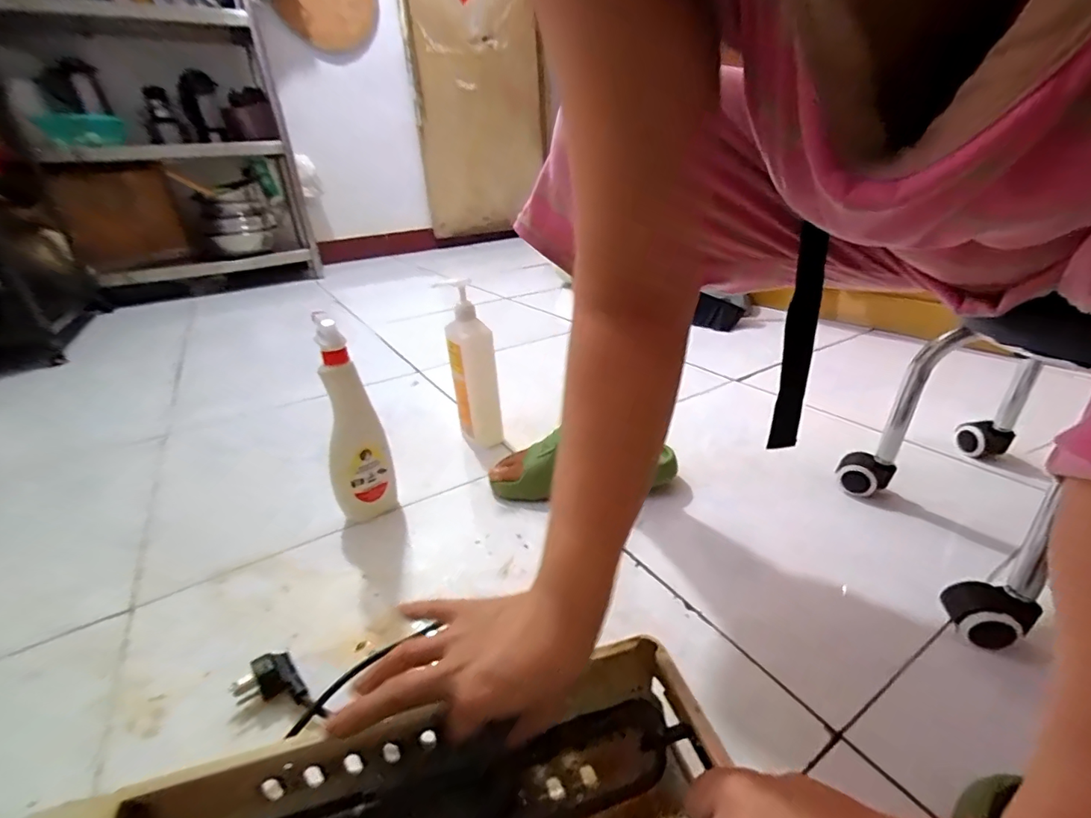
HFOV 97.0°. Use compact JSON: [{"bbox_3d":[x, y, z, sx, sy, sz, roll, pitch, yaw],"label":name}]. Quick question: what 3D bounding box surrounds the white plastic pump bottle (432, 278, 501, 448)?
[{"bbox_3d":[-0.112,-0.052,0.753,0.070,0.240,0.049,19,33,39],"label":"white plastic pump bottle"}]

